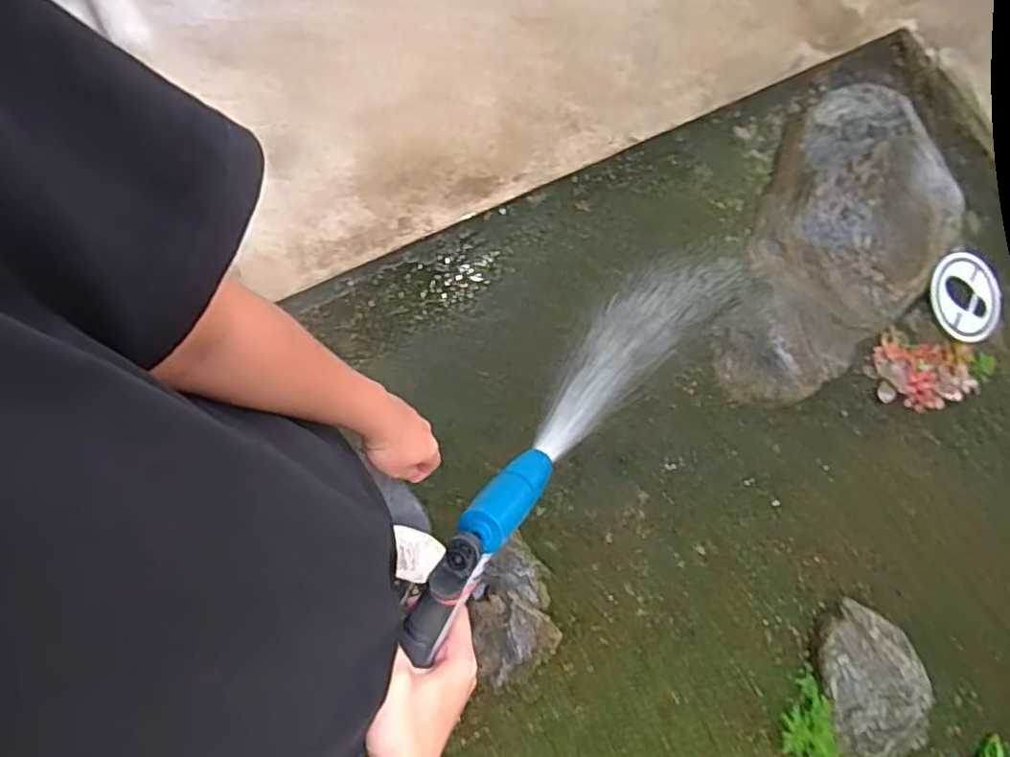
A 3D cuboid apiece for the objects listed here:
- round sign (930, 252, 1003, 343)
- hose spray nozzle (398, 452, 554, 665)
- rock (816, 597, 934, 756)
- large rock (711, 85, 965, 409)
[{"bbox_3d":[0.959,-0.169,1.345,0.138,0.016,0.179,-17,90,2],"label":"round sign"},{"bbox_3d":[-0.011,0.096,0.413,0.029,0.065,0.163,33,55,8],"label":"hose spray nozzle"},{"bbox_3d":[0.633,0.527,1.126,0.176,0.094,0.258,-4,75,-6],"label":"rock"},{"bbox_3d":[0.723,-0.292,1.347,0.357,0.157,0.788,24,74,2],"label":"large rock"}]

